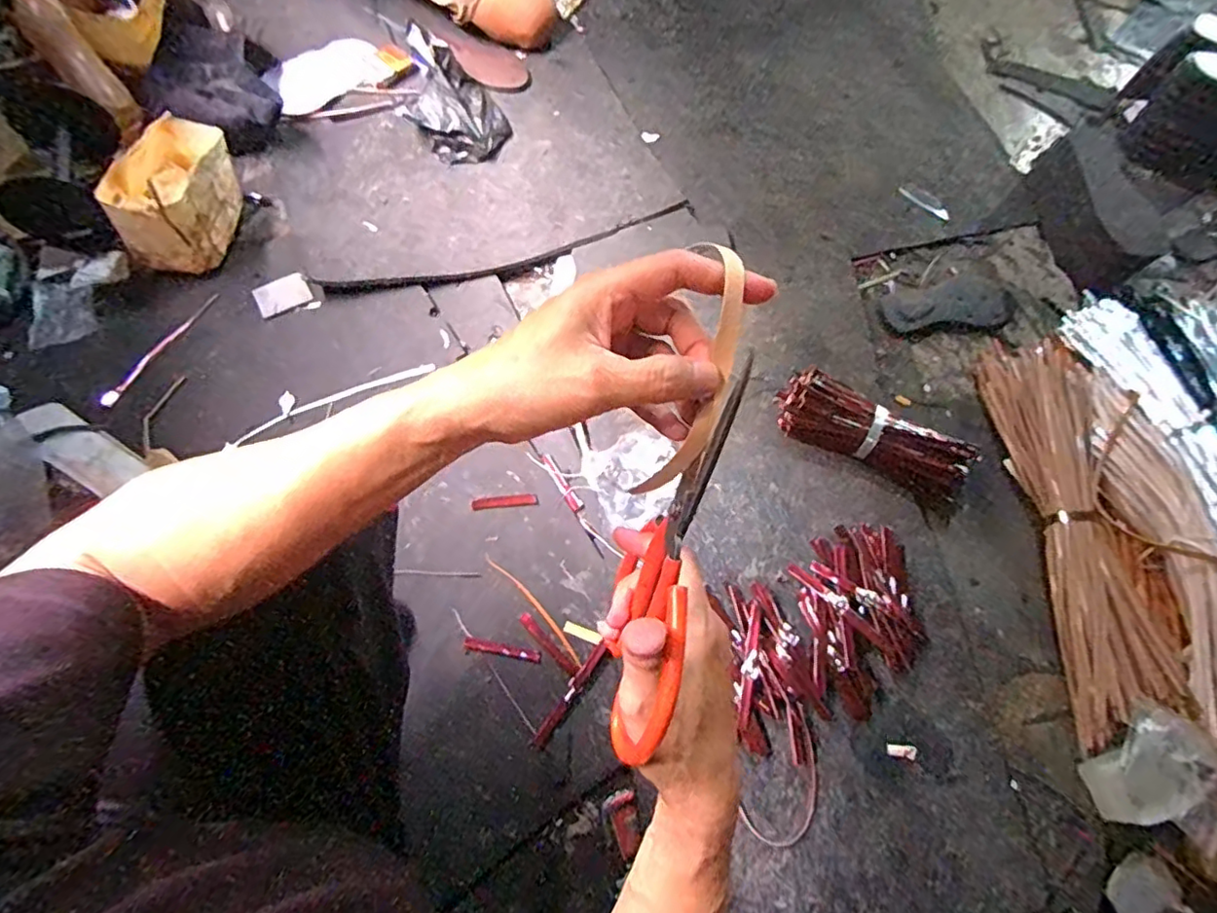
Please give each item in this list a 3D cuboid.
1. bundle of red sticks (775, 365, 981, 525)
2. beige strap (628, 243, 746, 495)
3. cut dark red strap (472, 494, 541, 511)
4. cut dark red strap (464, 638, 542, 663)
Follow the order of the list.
[{"bbox_3d":[0.354,-0.021,0.820,0.259,0.060,0.080,31,68,8],"label":"bundle of red sticks"},{"bbox_3d":[0.043,-0.037,0.299,0.032,0.010,0.127,17,105,5],"label":"beige strap"},{"bbox_3d":[-0.131,0.057,0.773,0.083,0.005,0.016,-5,68,-4],"label":"cut dark red strap"},{"bbox_3d":[-0.126,0.232,0.727,0.092,0.004,0.014,10,68,3],"label":"cut dark red strap"}]

